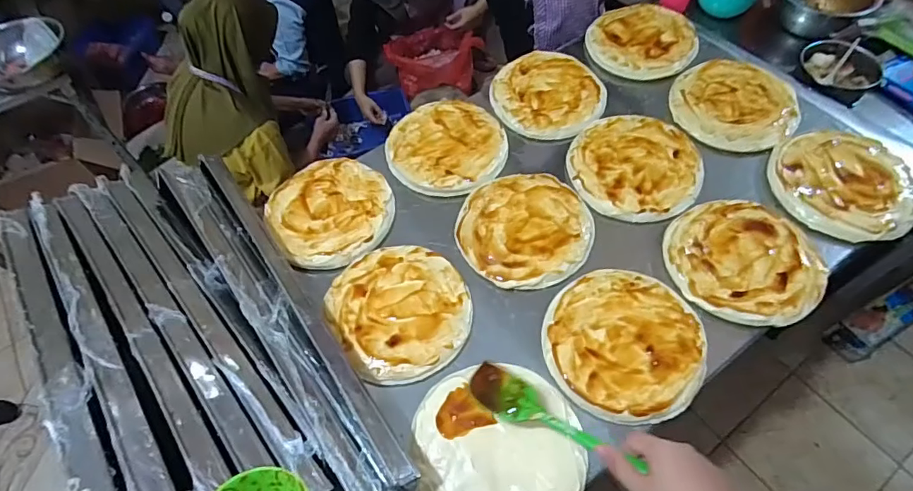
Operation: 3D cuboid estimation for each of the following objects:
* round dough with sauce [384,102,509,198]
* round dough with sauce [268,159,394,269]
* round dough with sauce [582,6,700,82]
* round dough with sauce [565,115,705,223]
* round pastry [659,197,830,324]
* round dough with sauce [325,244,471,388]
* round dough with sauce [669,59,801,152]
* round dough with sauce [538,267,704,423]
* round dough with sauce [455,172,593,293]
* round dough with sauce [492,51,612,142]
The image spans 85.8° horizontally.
[{"bbox_3d":[-0.018,-0.167,0.823,0.185,0.015,0.188,-2,58,3],"label":"round dough with sauce"},{"bbox_3d":[-0.192,-0.055,0.761,0.183,0.015,0.189,-2,58,3],"label":"round dough with sauce"},{"bbox_3d":[0.350,-0.390,0.930,0.195,0.014,0.194,-2,58,3],"label":"round dough with sauce"},{"bbox_3d":[0.285,-0.132,0.789,0.199,0.015,0.205,-2,58,3],"label":"round dough with sauce"},{"bbox_3d":[0.397,0.017,0.680,0.195,0.013,0.189,-1,61,2],"label":"round pastry"},{"bbox_3d":[-0.074,0.083,0.668,0.178,0.016,0.196,-29,61,-14],"label":"round dough with sauce"},{"bbox_3d":[0.474,-0.245,0.836,0.194,0.011,0.191,-2,58,3],"label":"round dough with sauce"},{"bbox_3d":[0.213,0.120,0.627,0.193,0.018,0.196,-2,58,3],"label":"round dough with sauce"},{"bbox_3d":[0.101,-0.031,0.729,0.194,0.012,0.193,-2,58,3],"label":"round dough with sauce"},{"bbox_3d":[0.162,-0.272,0.878,0.187,0.015,0.194,-2,58,3],"label":"round dough with sauce"}]

